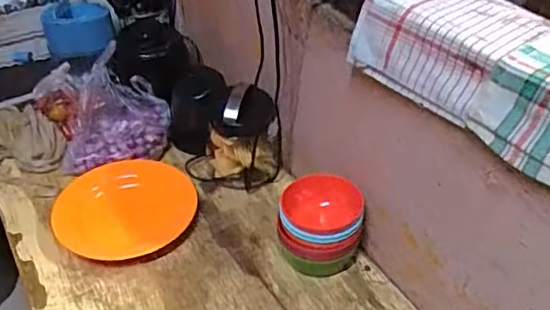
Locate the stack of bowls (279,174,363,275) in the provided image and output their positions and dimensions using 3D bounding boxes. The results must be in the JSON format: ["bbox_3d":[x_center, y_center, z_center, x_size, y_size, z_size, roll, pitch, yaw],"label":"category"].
[{"bbox_3d":[0.062,0.103,0.804,0.110,0.110,0.099,7,41,10],"label":"stack of bowls"}]

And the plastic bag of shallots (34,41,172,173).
[{"bbox_3d":[-0.293,-0.087,0.981,0.189,0.116,0.188,-19,44,-19],"label":"plastic bag of shallots"}]

